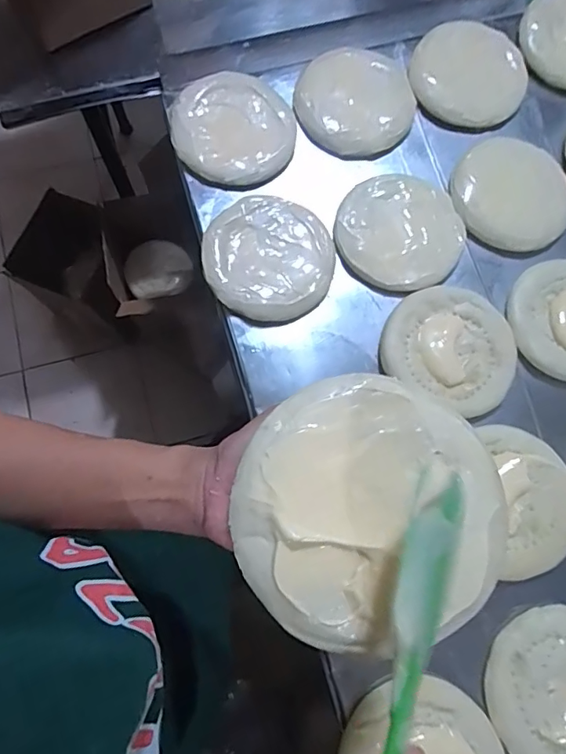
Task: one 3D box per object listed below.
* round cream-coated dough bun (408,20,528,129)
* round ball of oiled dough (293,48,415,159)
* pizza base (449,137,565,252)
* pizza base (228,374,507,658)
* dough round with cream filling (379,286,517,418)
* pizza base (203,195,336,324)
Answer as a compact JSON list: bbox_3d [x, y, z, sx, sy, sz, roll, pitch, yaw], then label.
[{"bbox_3d":[0.236,-0.385,0.623,0.142,0.032,0.141,0,75,-1],"label":"round cream-coated dough bun"},{"bbox_3d":[0.092,-0.349,0.615,0.143,0.025,0.152,0,75,-1],"label":"round ball of oiled dough"},{"bbox_3d":[0.277,-0.222,0.587,0.140,0.014,0.136,0,75,-1],"label":"pizza base"},{"bbox_3d":[0.048,0.071,0.267,0.141,0.016,0.142,0,75,-1],"label":"pizza base"},{"bbox_3d":[0.188,-0.036,0.546,0.142,0.009,0.131,0,75,-1],"label":"dough round with cream filling"},{"bbox_3d":[-0.014,-0.137,0.558,0.142,0.013,0.146,0,75,-1],"label":"pizza base"}]

